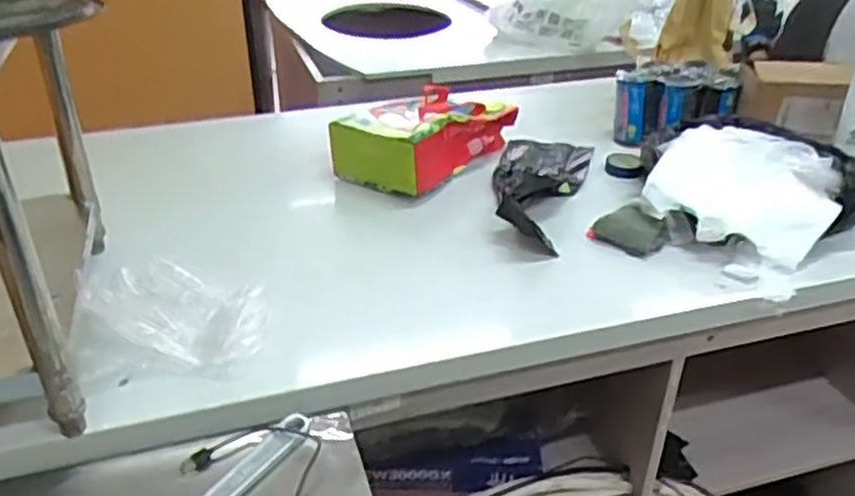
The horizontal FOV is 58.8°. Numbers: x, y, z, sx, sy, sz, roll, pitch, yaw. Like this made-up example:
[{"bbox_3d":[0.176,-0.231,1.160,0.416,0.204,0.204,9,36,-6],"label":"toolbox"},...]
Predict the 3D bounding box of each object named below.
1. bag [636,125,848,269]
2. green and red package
[{"bbox_3d":[0.444,-0.072,1.072,0.247,0.107,0.170,16,35,22],"label":"bag"},{"bbox_3d":[-0.008,-0.183,1.250,0.192,0.104,0.281,21,38,29],"label":"green and red package"}]

